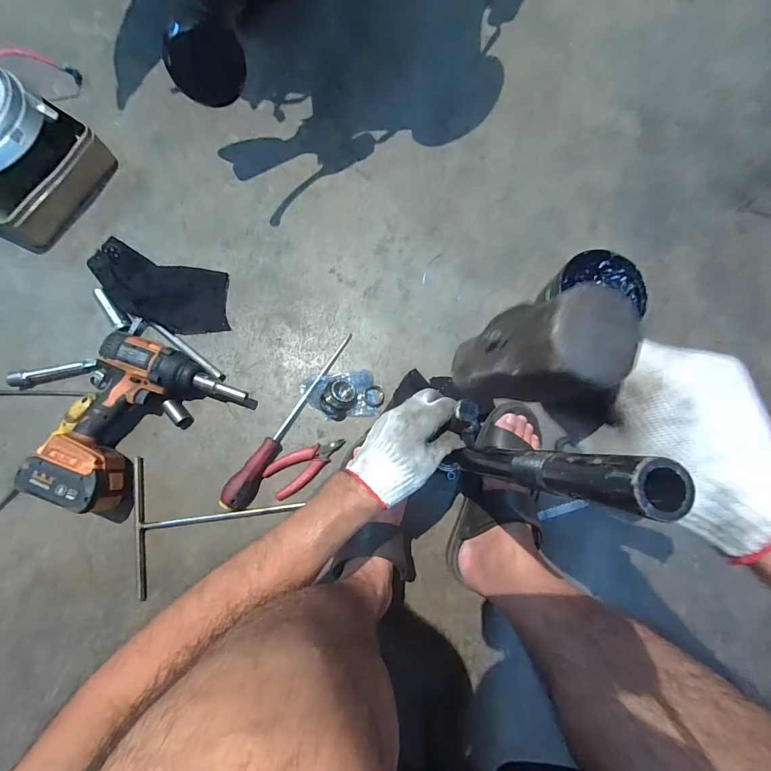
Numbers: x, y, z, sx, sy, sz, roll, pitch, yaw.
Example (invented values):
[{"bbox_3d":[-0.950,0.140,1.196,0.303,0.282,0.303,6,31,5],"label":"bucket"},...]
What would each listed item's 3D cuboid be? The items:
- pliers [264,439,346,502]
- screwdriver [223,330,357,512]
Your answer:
[{"bbox_3d":[-0.116,0.116,0.568,0.121,0.009,0.058,-33,81,-7],"label":"pliers"},{"bbox_3d":[-0.144,0.045,0.566,0.038,0.029,0.301,30,80,5],"label":"screwdriver"}]

